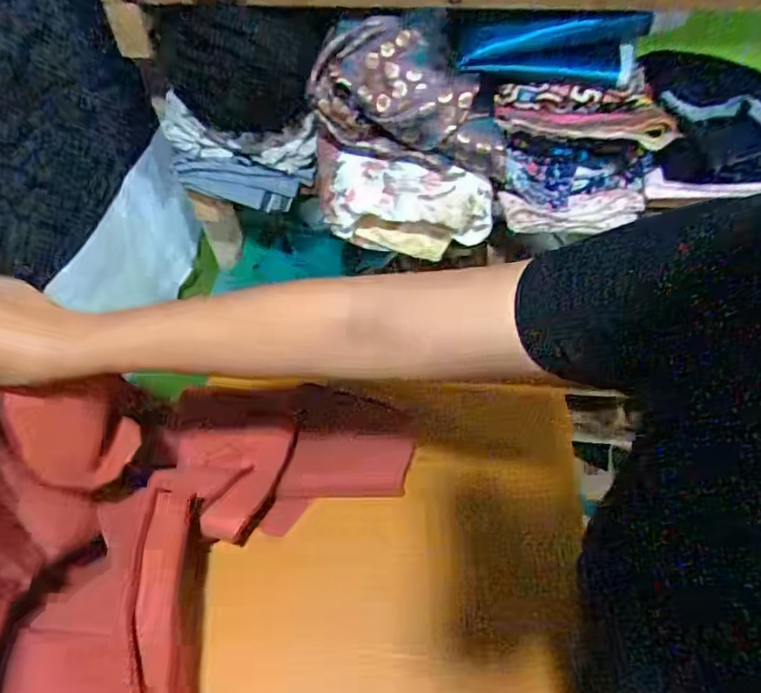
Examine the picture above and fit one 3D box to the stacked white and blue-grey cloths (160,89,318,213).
[{"bbox_3d":[-0.187,-0.255,0.790,0.205,0.106,0.070,8,53,10],"label":"stacked white and blue-grey cloths"}]

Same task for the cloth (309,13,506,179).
[{"bbox_3d":[0.037,-0.275,0.647,0.211,0.132,0.074,6,53,8],"label":"cloth"}]

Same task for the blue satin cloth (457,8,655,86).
[{"bbox_3d":[0.183,-0.322,0.622,0.193,0.065,0.035,0,52,4],"label":"blue satin cloth"}]

